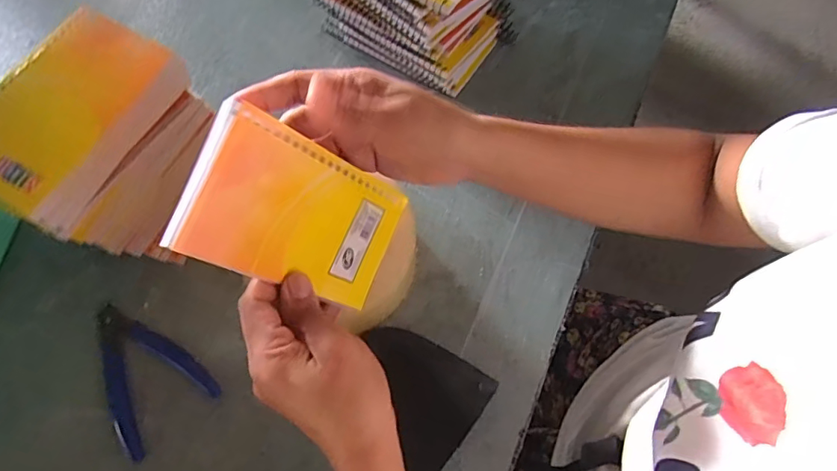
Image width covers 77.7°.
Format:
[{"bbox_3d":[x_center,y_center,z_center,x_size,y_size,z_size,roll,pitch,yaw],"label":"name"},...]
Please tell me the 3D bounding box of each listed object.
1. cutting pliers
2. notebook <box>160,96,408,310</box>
[{"bbox_3d":[-0.205,0.095,0.387,0.073,0.010,0.111,-34,72,-15],"label":"cutting pliers"},{"bbox_3d":[-0.068,-0.011,0.299,0.016,0.129,0.078,21,86,46],"label":"notebook"}]

